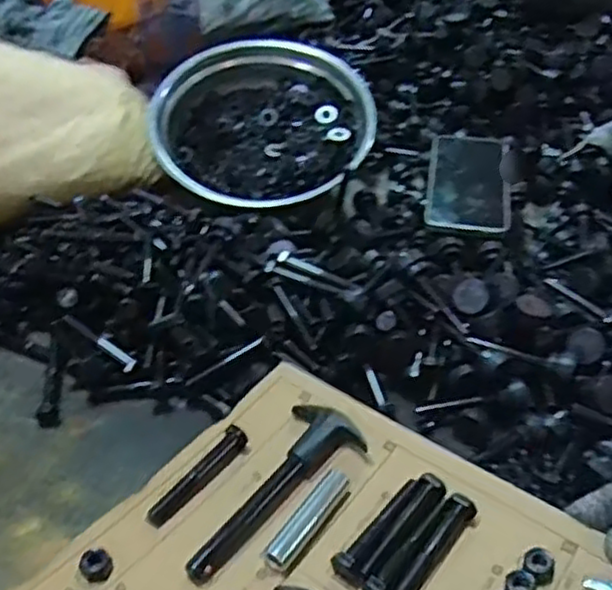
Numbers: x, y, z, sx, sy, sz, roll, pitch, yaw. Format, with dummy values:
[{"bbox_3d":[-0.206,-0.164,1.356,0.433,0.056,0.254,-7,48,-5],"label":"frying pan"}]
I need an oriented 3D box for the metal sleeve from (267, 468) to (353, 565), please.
[{"bbox_3d":[0.002,0.127,0.413,0.013,0.012,0.067,28,47,26],"label":"metal sleeve"}]

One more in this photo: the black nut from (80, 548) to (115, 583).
[{"bbox_3d":[-0.112,0.145,0.388,0.016,0.011,0.015,2,41,-1],"label":"black nut"}]

